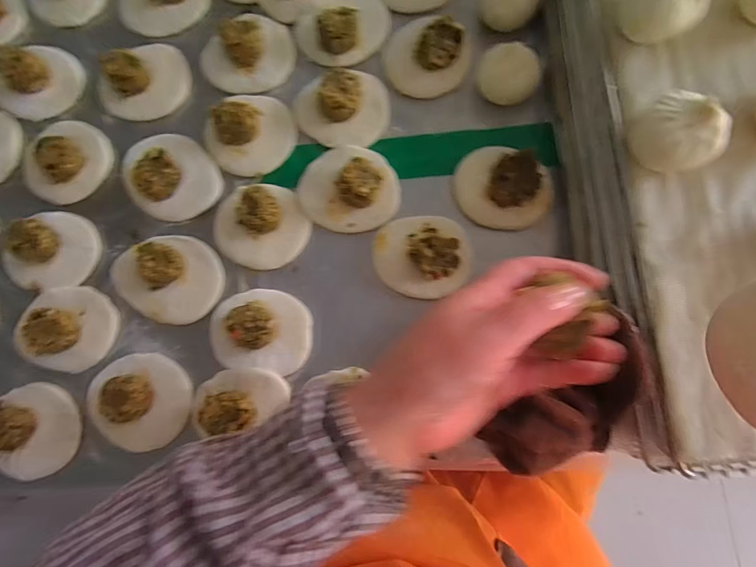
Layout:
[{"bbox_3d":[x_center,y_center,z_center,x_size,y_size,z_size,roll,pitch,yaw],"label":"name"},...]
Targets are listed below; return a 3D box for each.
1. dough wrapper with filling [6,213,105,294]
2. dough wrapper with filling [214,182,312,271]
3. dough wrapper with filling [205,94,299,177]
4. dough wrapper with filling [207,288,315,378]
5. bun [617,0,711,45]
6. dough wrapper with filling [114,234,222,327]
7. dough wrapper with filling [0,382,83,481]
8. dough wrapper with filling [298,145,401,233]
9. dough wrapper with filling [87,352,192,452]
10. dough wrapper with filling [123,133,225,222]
[{"bbox_3d":[-0.324,-0.030,0.380,0.073,0.033,0.084,36,87,7],"label":"dough wrapper with filling"},{"bbox_3d":[-0.115,-0.060,0.370,0.083,0.029,0.087,0,83,3],"label":"dough wrapper with filling"},{"bbox_3d":[-0.127,-0.151,0.378,0.076,0.032,0.083,0,83,3],"label":"dough wrapper with filling"},{"bbox_3d":[-0.111,0.042,0.353,0.093,0.033,0.072,7,84,4],"label":"dough wrapper with filling"},{"bbox_3d":[0.214,-0.205,0.291,0.055,0.042,0.046,1,83,4],"label":"bun"},{"bbox_3d":[-0.203,-0.008,0.367,0.102,0.029,0.081,19,85,5],"label":"dough wrapper with filling"},{"bbox_3d":[-0.319,0.135,0.351,0.075,0.030,0.083,-16,83,1],"label":"dough wrapper with filling"},{"bbox_3d":[-0.031,-0.093,0.366,0.095,0.028,0.081,26,86,6],"label":"dough wrapper with filling"},{"bbox_3d":[-0.222,0.108,0.349,0.092,0.034,0.086,-4,83,3],"label":"dough wrapper with filling"},{"bbox_3d":[-0.210,-0.109,0.379,0.079,0.030,0.091,-44,83,-2],"label":"dough wrapper with filling"}]

